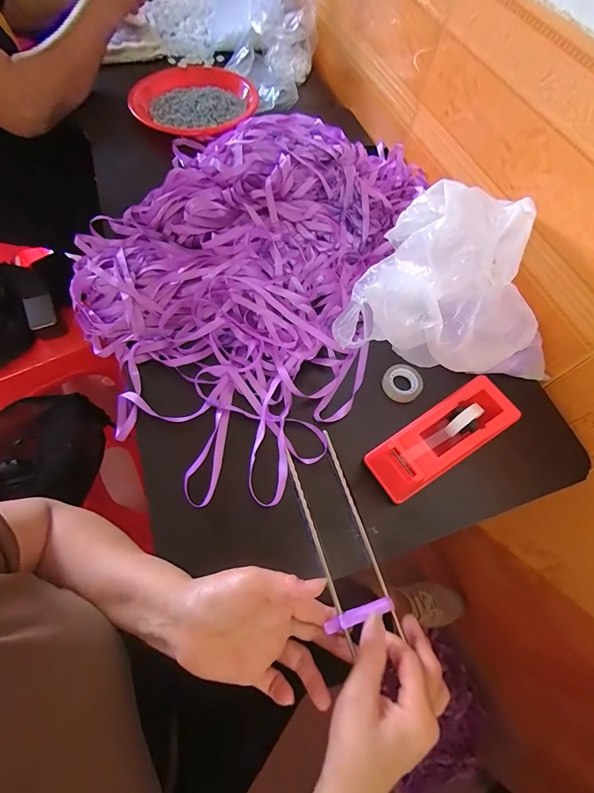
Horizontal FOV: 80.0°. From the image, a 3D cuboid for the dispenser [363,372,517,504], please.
[{"bbox_3d":[0.151,0.045,0.377,0.155,0.071,0.061,-29,69,-17],"label":"dispenser"}]

